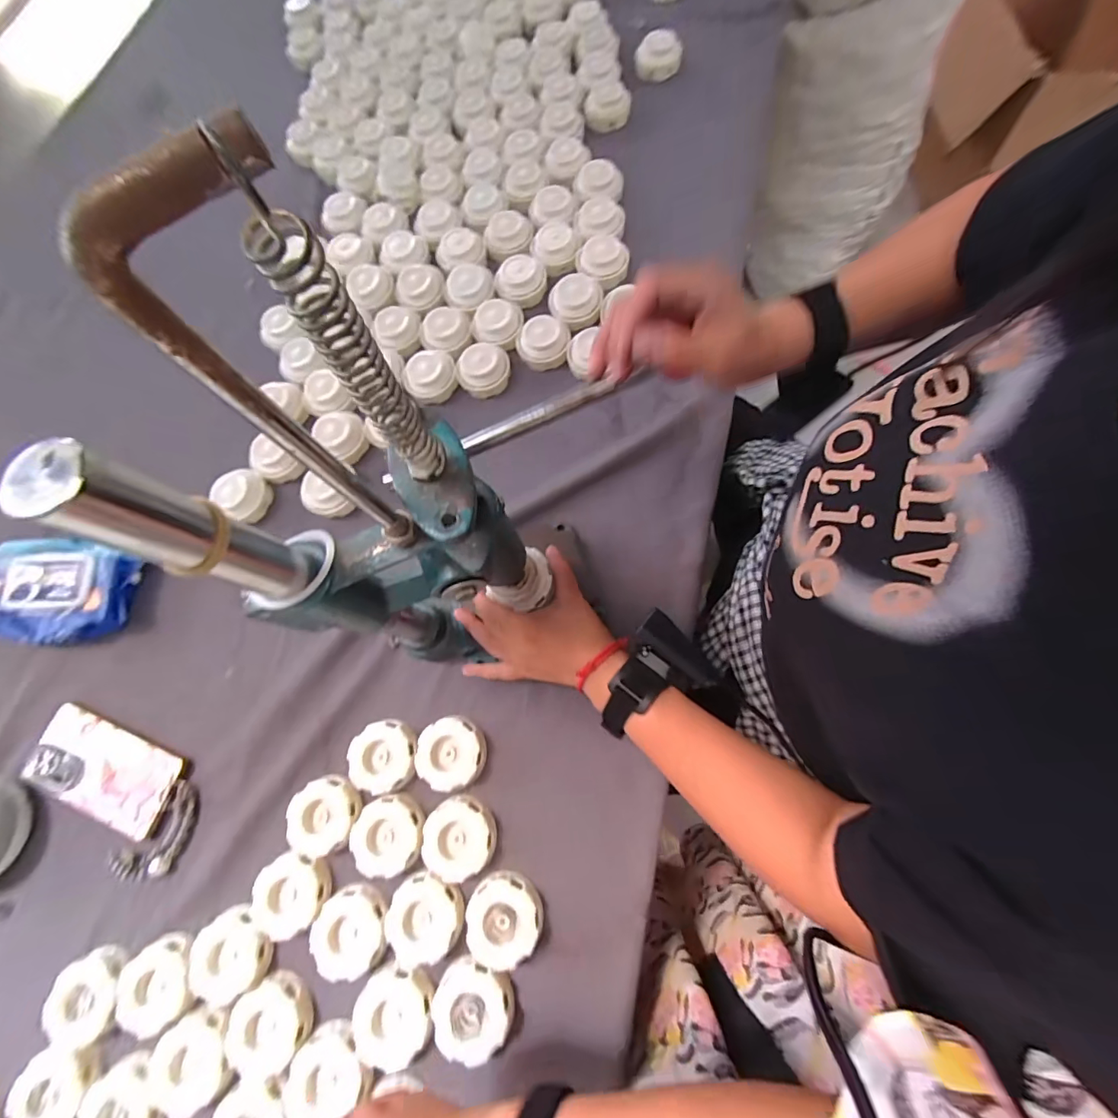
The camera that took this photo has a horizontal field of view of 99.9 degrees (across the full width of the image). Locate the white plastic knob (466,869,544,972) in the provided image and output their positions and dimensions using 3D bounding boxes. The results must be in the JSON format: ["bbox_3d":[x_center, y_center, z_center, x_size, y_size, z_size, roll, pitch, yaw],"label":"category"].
[{"bbox_3d":[-0.045,0.301,0.393,0.061,0.018,0.064,9,75,4],"label":"white plastic knob"}]

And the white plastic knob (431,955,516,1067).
[{"bbox_3d":[-0.068,0.360,0.374,0.063,0.018,0.057,6,74,4],"label":"white plastic knob"}]

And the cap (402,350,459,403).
[{"bbox_3d":[-0.152,-0.219,0.551,0.062,0.040,0.060,-20,75,-4],"label":"cap"}]

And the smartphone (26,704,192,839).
[{"bbox_3d":[-0.449,0.207,0.462,0.159,0.012,0.077,20,76,7],"label":"smartphone"}]

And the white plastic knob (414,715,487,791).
[{"bbox_3d":[-0.100,0.180,0.438,0.063,0.019,0.061,0,74,2],"label":"white plastic knob"}]

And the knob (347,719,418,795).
[{"bbox_3d":[-0.164,0.186,0.447,0.064,0.024,0.061,0,74,2],"label":"knob"}]

